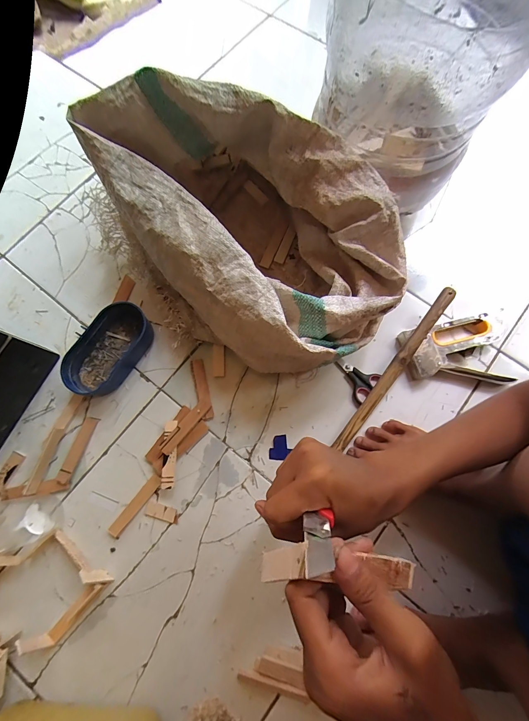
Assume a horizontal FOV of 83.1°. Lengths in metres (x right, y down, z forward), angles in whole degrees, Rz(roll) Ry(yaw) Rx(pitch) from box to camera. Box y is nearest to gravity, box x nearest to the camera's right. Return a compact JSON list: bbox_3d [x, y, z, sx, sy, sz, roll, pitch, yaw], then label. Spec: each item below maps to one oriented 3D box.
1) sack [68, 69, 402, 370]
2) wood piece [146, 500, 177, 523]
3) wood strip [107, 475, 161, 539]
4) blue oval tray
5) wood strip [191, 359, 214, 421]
[{"bbox_3d":[-0.023,-0.185,0.439,0.296,0.221,0.442,-41,79,-10],"label":"sack"},{"bbox_3d":[-0.154,0.225,0.445,0.045,0.004,0.021,18,76,5],"label":"wood piece"},{"bbox_3d":[-0.192,0.216,0.446,0.019,0.006,0.095,36,78,9],"label":"wood strip"},{"bbox_3d":[-0.252,-0.019,0.484,0.092,0.047,0.157,32,78,8],"label":"blue oval tray"},{"bbox_3d":[-0.102,0.046,0.484,0.021,0.006,0.100,-14,76,-4],"label":"wood strip"}]

